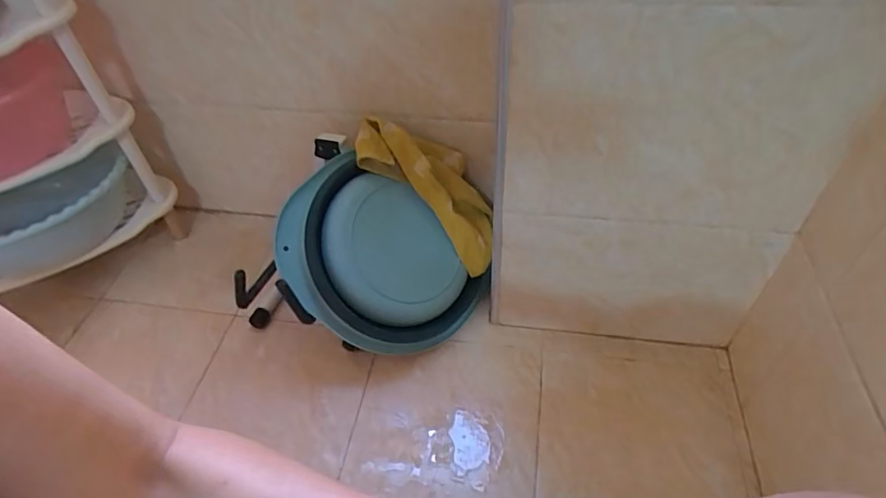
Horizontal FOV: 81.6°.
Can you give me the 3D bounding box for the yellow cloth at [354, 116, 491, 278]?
[{"bbox_3d":[-0.005,-0.116,0.903,0.069,0.322,0.156,-25,28,48],"label":"yellow cloth"}]

